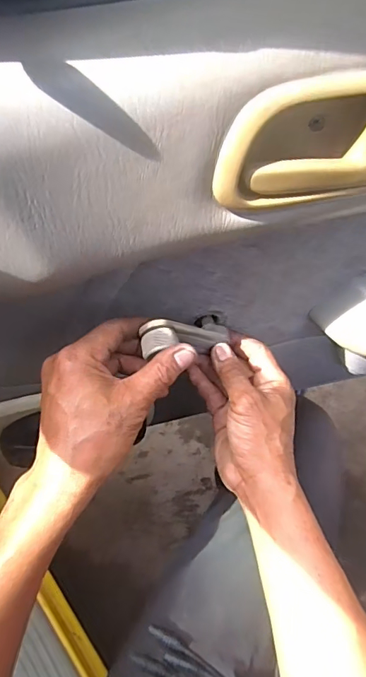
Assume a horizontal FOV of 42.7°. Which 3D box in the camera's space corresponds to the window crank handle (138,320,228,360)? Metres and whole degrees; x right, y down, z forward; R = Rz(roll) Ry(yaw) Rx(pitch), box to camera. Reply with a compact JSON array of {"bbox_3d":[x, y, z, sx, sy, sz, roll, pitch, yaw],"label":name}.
[{"bbox_3d":[0.003,0.000,0.392,0.033,0.090,0.026,-47,64,23],"label":"window crank handle"}]

